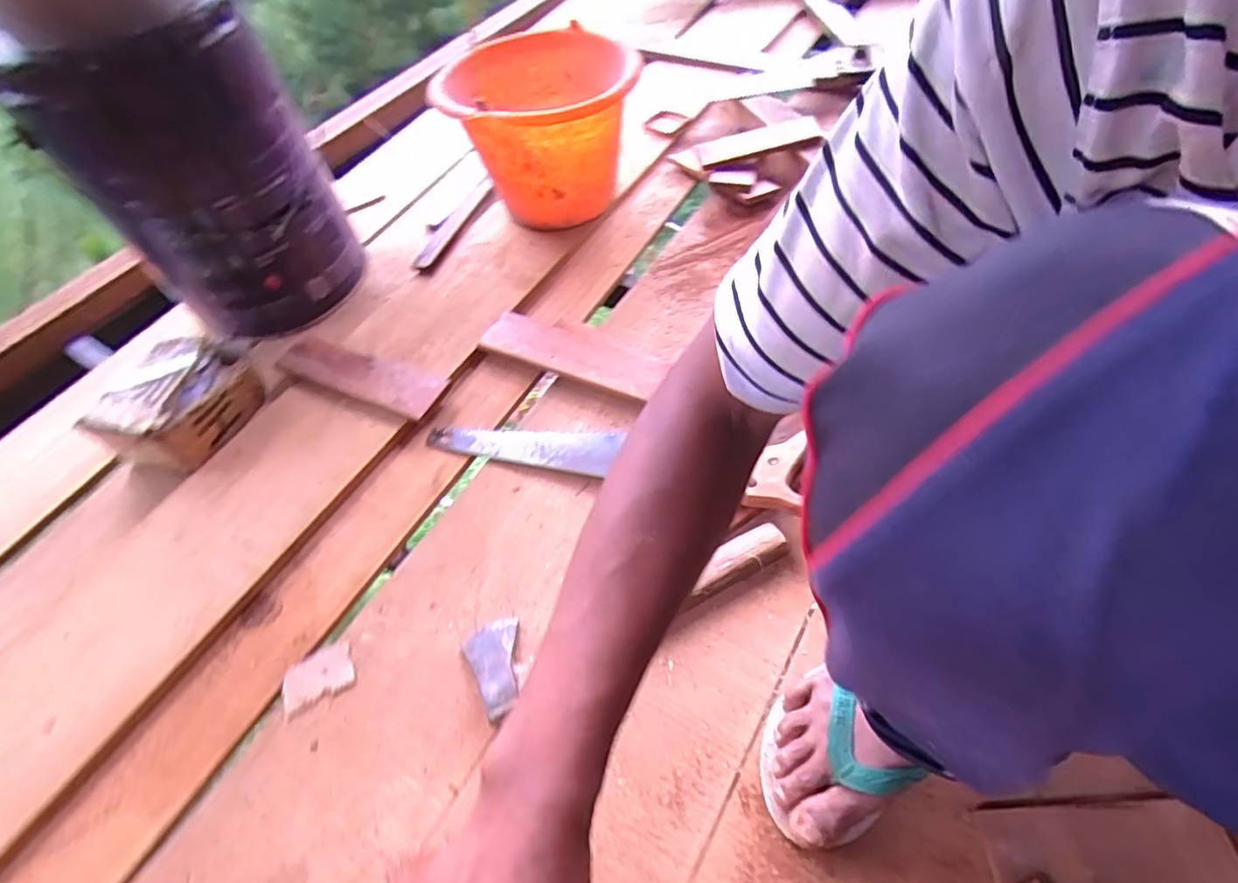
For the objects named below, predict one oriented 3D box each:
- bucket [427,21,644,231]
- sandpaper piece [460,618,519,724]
[{"bbox_3d":[-0.098,-0.489,0.937,0.264,0.231,0.334,10,57,11],"label":"bucket"},{"bbox_3d":[-0.116,0.209,0.541,0.050,0.008,0.094,-15,42,-6],"label":"sandpaper piece"}]

